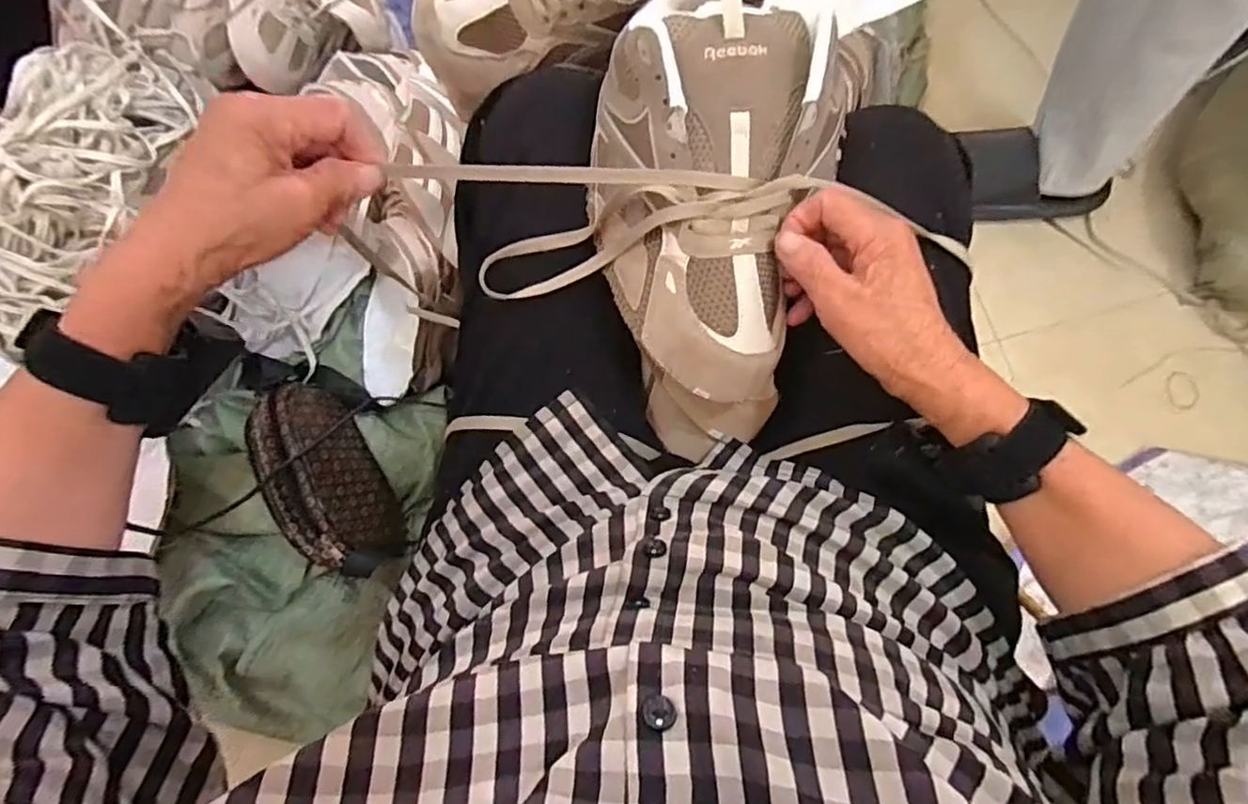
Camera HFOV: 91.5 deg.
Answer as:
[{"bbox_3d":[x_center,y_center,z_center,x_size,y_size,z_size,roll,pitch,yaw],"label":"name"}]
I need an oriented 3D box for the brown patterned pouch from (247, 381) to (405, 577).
[{"bbox_3d":[-0.345,0.089,0.696,0.092,0.113,0.223,-25,79,-6],"label":"brown patterned pouch"}]

